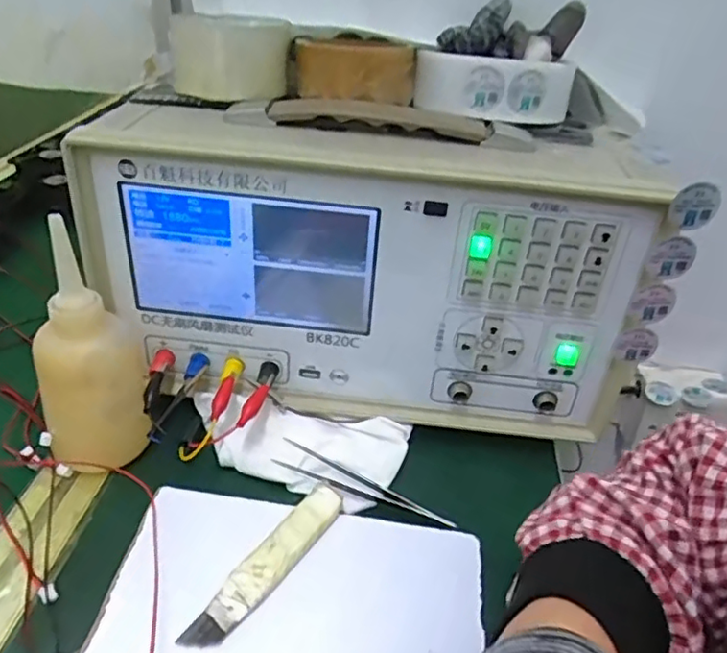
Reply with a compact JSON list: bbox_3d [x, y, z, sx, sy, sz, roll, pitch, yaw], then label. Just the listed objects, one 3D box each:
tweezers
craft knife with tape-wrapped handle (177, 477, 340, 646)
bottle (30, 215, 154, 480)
[{"bbox_3d":[0.000,0.100,0.392,0.120,0.004,0.017,18,54,15],"label":"tweezers"},{"bbox_3d":[-0.050,0.126,0.332,0.024,0.007,0.111,20,38,27],"label":"craft knife with tape-wrapped handle"},{"bbox_3d":[-0.168,0.009,0.372,0.061,0.135,0.076,-10,35,-17],"label":"bottle"}]

